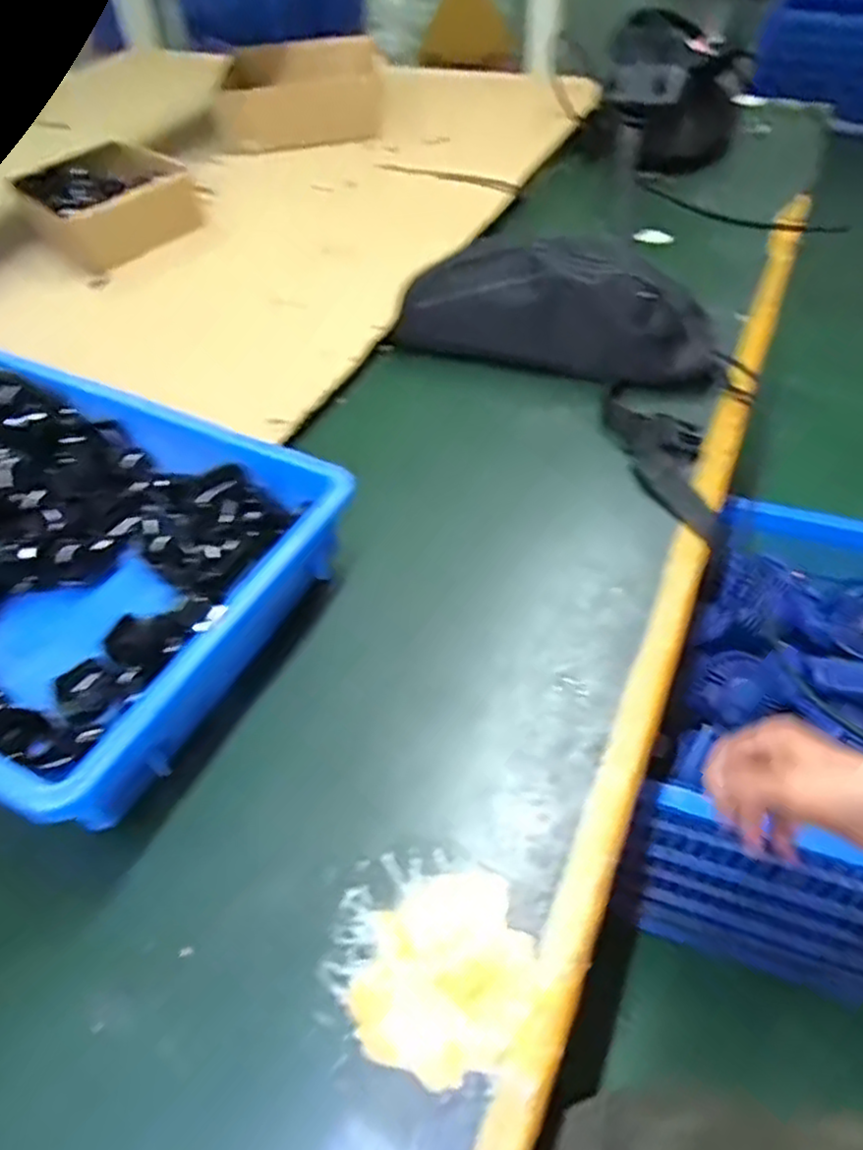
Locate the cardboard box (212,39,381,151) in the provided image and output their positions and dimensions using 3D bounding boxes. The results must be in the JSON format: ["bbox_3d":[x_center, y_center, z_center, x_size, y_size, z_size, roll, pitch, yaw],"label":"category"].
[{"bbox_3d":[-0.173,-0.637,0.920,0.208,0.072,0.166,-6,50,-2],"label":"cardboard box"}]

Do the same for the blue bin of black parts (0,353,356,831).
[{"bbox_3d":[-0.260,-0.024,0.430,0.358,0.068,0.243,21,54,18],"label":"blue bin of black parts"}]

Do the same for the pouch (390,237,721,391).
[{"bbox_3d":[0.110,-0.232,0.603,0.263,0.085,0.073,12,52,12],"label":"pouch"}]

